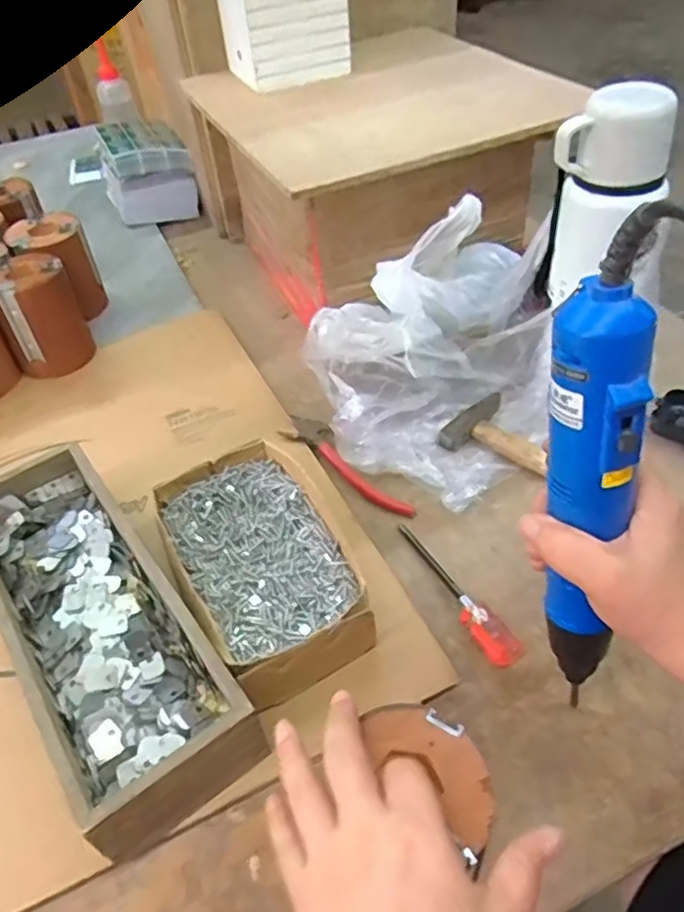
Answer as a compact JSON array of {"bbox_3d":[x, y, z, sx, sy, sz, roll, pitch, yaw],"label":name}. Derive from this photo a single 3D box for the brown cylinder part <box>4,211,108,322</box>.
[{"bbox_3d":[-0.307,-0.202,0.737,0.077,0.099,0.090,-31,51,-24],"label":"brown cylinder part"}]

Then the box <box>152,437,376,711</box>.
[{"bbox_3d":[-0.053,0.080,0.471,0.111,0.055,0.193,-21,47,-15],"label":"box"}]

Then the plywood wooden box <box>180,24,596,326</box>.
[{"bbox_3d":[0.032,-0.296,0.729,0.306,0.204,0.366,-21,47,-15],"label":"plywood wooden box"}]

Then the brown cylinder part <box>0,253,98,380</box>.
[{"bbox_3d":[-0.303,-0.142,0.675,0.077,0.098,0.077,-22,47,-16],"label":"brown cylinder part"}]

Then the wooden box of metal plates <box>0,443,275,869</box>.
[{"bbox_3d":[-0.163,0.109,0.447,0.098,0.065,0.282,-29,50,-22],"label":"wooden box of metal plates"}]

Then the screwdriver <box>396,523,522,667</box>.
[{"bbox_3d":[0.080,0.093,0.485,0.026,0.019,0.136,-23,48,-17],"label":"screwdriver"}]

